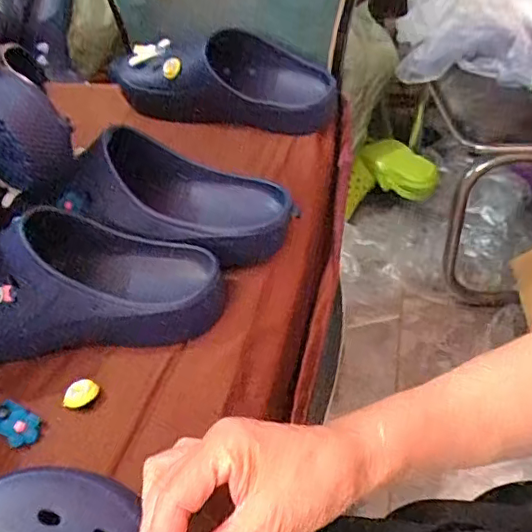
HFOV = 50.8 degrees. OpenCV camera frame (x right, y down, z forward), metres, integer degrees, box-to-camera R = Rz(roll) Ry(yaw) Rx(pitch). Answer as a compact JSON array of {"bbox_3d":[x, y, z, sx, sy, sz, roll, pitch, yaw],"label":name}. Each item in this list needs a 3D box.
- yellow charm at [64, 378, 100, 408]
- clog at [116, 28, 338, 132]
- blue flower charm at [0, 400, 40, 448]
[{"bbox_3d":[-0.135,0.092,0.407,0.026,0.008,0.016,-19,45,-14],"label":"yellow charm"},{"bbox_3d":[-0.050,-0.231,0.692,0.275,0.084,0.087,10,46,15],"label":"clog"},{"bbox_3d":[-0.179,0.110,0.395,0.041,0.009,0.024,20,49,24],"label":"blue flower charm"}]

